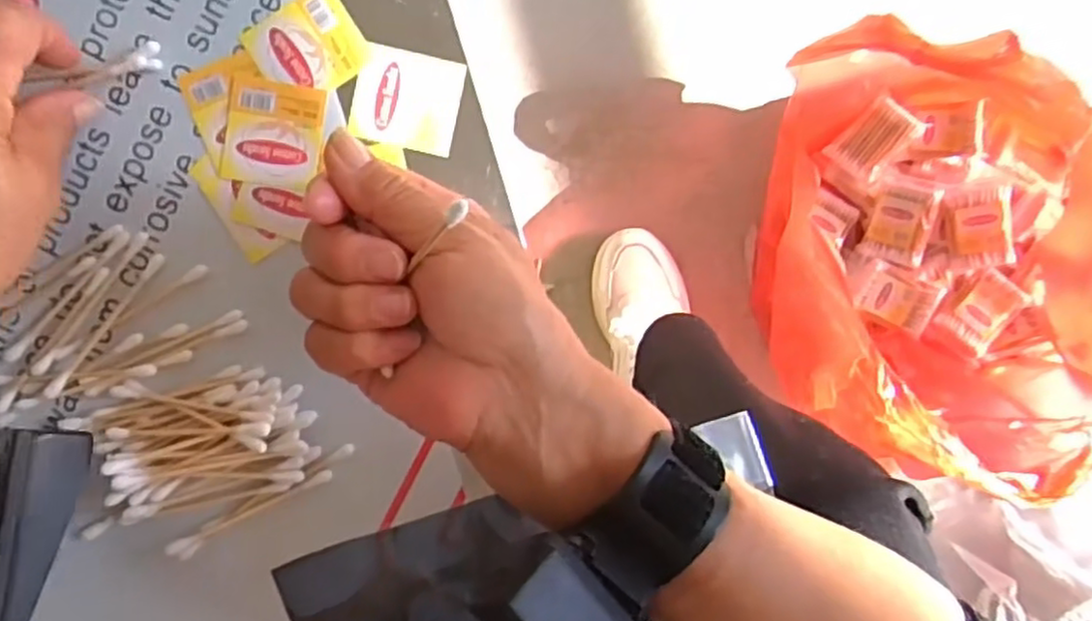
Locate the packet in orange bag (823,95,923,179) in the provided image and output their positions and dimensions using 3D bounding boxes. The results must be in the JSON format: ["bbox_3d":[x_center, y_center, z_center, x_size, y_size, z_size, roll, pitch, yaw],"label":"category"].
[{"bbox_3d":[0.323,-0.167,0.704,0.078,0.023,0.051,-48,70,20],"label":"packet in orange bag"}]

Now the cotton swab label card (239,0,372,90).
[{"bbox_3d":[-0.100,-0.111,0.298,0.043,0.004,0.038,-32,93,-2],"label":"cotton swab label card"}]

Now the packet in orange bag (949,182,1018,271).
[{"bbox_3d":[0.414,-0.077,0.676,0.056,0.026,0.072,-10,93,-2],"label":"packet in orange bag"}]

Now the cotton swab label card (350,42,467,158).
[{"bbox_3d":[-0.059,-0.090,0.302,0.043,0.004,0.040,11,91,-4],"label":"cotton swab label card"}]

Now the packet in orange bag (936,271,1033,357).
[{"bbox_3d":[0.421,0.001,0.685,0.049,0.009,0.073,41,99,9],"label":"packet in orange bag"}]

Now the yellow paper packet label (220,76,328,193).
[{"bbox_3d":[-0.115,-0.074,0.299,0.039,0.004,0.043,10,91,-4],"label":"yellow paper packet label"}]

